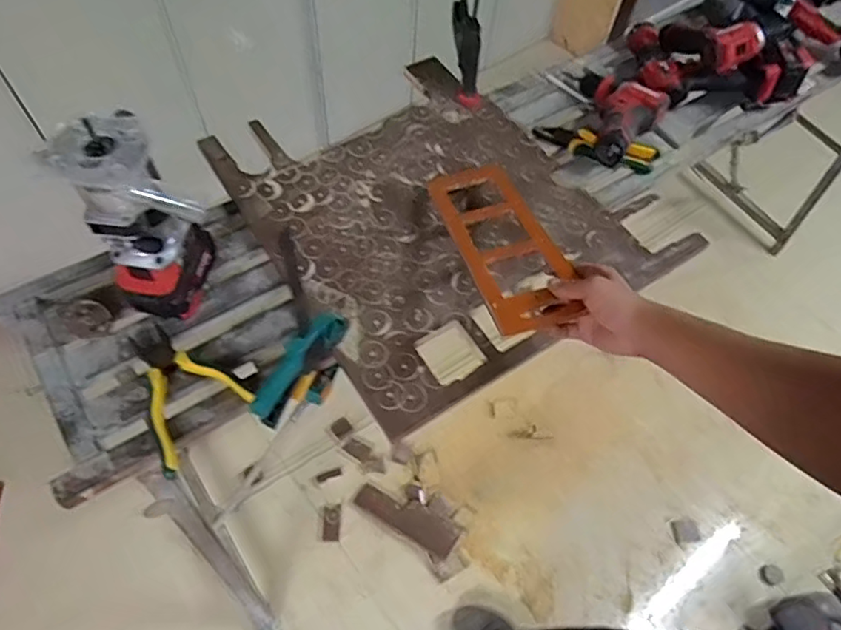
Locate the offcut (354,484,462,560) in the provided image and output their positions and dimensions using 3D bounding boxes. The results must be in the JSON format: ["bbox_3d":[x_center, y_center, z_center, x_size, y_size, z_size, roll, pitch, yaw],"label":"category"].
[{"bbox_3d":[-0.035,0.507,1.451,0.273,0.019,0.086,30,62,13],"label":"offcut"}]

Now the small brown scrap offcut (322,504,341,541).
[{"bbox_3d":[-0.223,0.520,1.431,0.043,0.014,0.086,1,72,-4],"label":"small brown scrap offcut"}]

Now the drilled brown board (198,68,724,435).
[{"bbox_3d":[0.030,-0.162,0.820,0.492,0.026,0.516,-29,66,-19],"label":"drilled brown board"}]

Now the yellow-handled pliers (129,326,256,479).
[{"bbox_3d":[-0.289,0.088,0.652,0.155,0.021,0.118,36,64,16],"label":"yellow-handled pliers"}]

